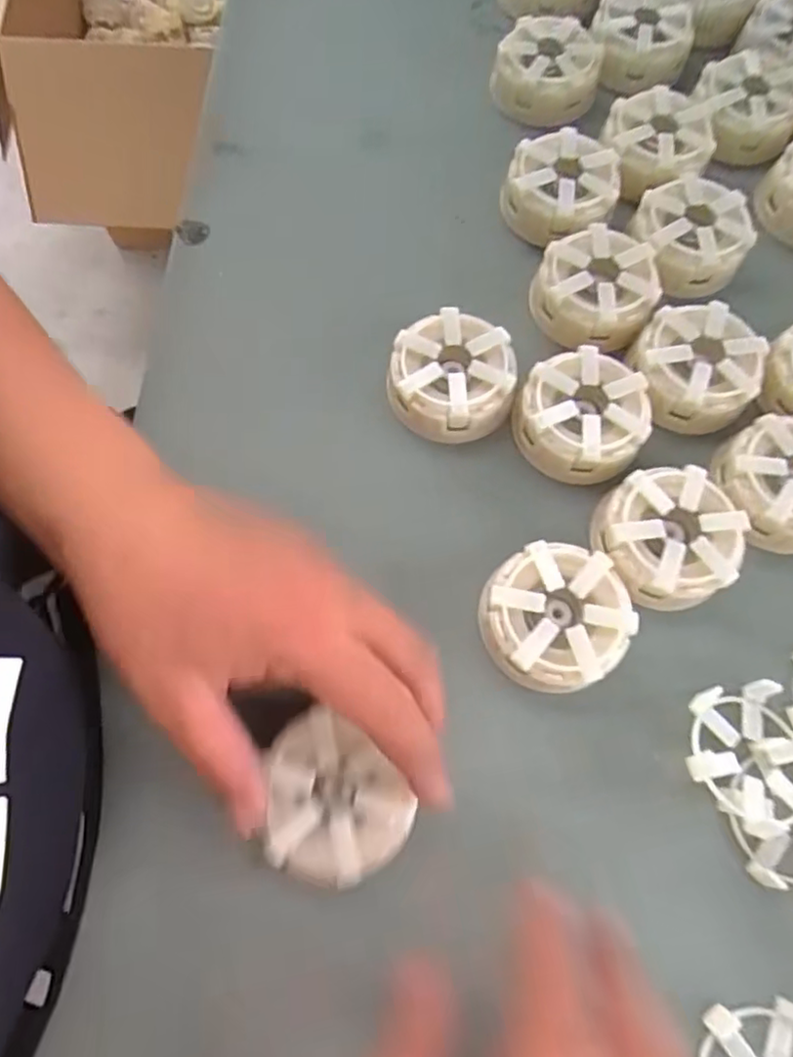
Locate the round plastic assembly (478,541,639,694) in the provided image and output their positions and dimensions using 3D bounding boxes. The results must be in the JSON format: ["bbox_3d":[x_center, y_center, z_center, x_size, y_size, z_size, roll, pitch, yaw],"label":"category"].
[{"bbox_3d":[0.068,0.038,0.278,0.059,0.028,0.060,0,71,0],"label":"round plastic assembly"}]

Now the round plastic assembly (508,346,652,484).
[{"bbox_3d":[0.088,-0.054,0.307,0.060,0.031,0.057,0,71,0],"label":"round plastic assembly"}]

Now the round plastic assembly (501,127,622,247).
[{"bbox_3d":[0.088,-0.181,0.341,0.056,0.023,0.057,27,74,9],"label":"round plastic assembly"}]

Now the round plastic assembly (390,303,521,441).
[{"bbox_3d":[0.027,-0.073,0.314,0.059,0.030,0.055,0,71,0],"label":"round plastic assembly"}]

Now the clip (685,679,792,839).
[{"bbox_3d":[0.147,0.092,0.260,0.061,0.022,0.054,-7,72,-2],"label":"clip"}]

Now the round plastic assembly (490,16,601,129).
[{"bbox_3d":[0.089,-0.272,0.379,0.059,0.027,0.056,0,71,0],"label":"round plastic assembly"}]

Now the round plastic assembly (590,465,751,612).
[{"bbox_3d":[0.123,0.004,0.287,0.056,0.026,0.060,0,71,0],"label":"round plastic assembly"}]

